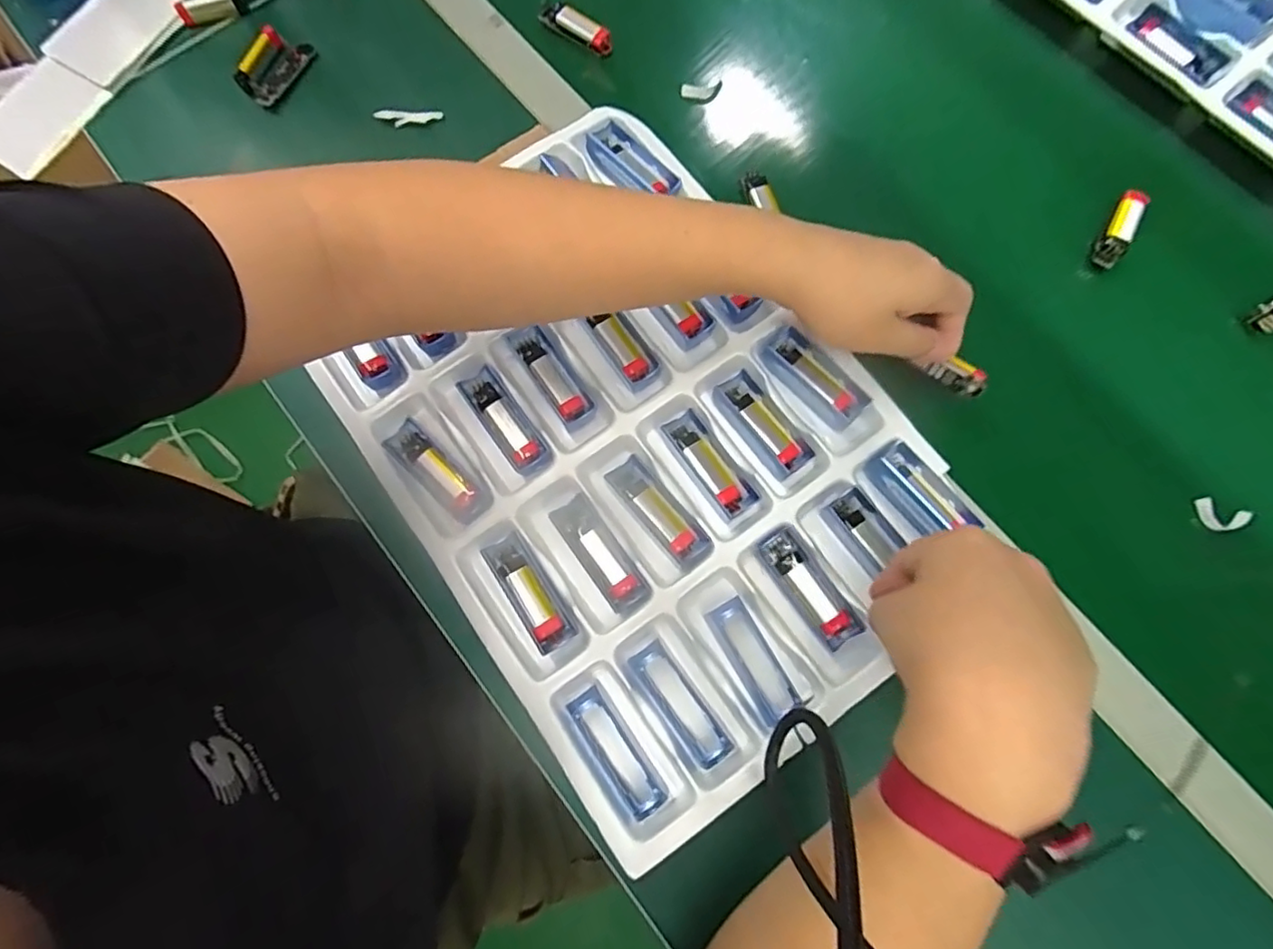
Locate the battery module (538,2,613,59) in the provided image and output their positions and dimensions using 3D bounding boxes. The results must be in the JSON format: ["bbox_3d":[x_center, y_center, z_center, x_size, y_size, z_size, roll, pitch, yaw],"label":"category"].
[{"bbox_3d":[-0.051,-0.381,0.510,0.065,0.021,0.017,25,77,-6],"label":"battery module"}]

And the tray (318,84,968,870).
[{"bbox_3d":[-0.005,-0.027,0.415,0.307,0.032,0.435,-34,77,-7],"label":"tray"}]

